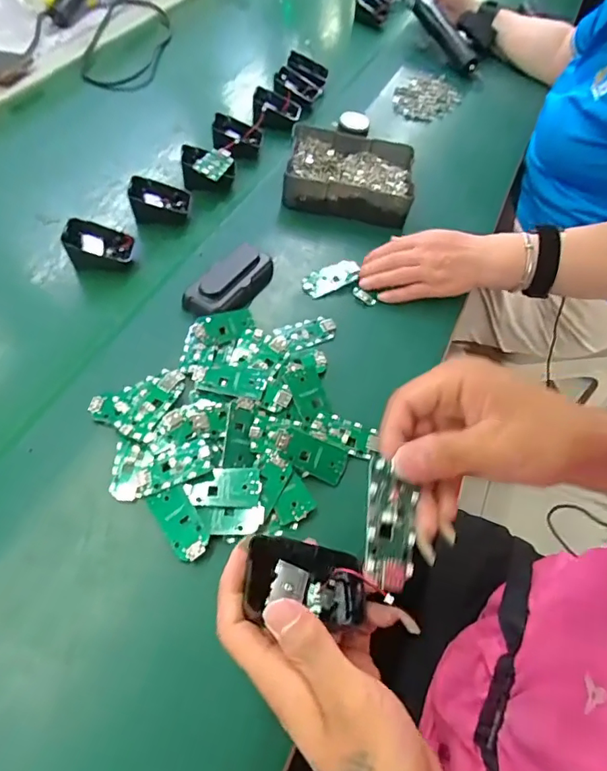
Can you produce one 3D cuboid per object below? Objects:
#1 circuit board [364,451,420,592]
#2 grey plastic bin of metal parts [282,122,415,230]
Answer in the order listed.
[{"bbox_3d":[0.046,0.072,0.250,0.030,0.006,0.063,15,69,-24],"label":"circuit board"},{"bbox_3d":[0.059,-0.270,0.614,0.158,0.042,0.120,9,57,-2],"label":"grey plastic bin of metal parts"}]

